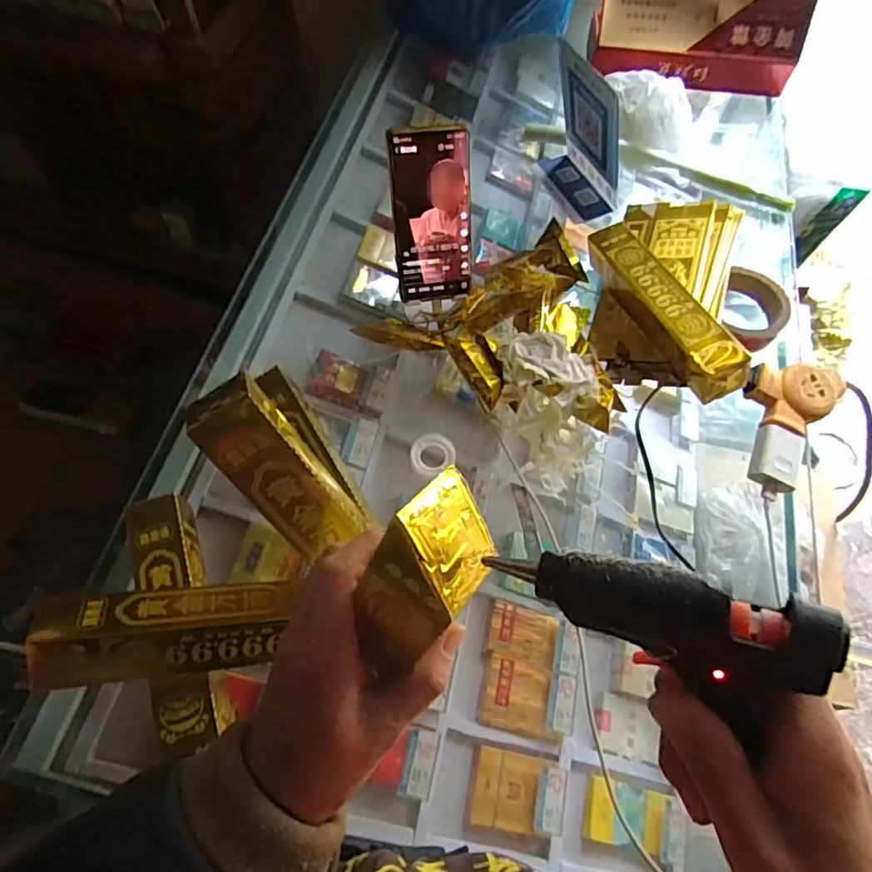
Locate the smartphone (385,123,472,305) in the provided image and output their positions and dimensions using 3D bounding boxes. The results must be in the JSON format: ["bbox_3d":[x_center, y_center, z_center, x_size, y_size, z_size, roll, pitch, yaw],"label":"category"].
[{"bbox_3d":[-0.002,-0.204,0.534,0.073,0.154,0.009,-7,33,-5],"label":"smartphone"}]

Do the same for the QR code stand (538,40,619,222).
[{"bbox_3d":[0.173,-0.343,0.652,0.065,0.167,0.114,-17,65,-10],"label":"QR code stand"}]

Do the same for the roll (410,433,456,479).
[{"bbox_3d":[-0.004,0.017,0.536,0.044,0.007,0.040,1,63,-2],"label":"roll"}]

